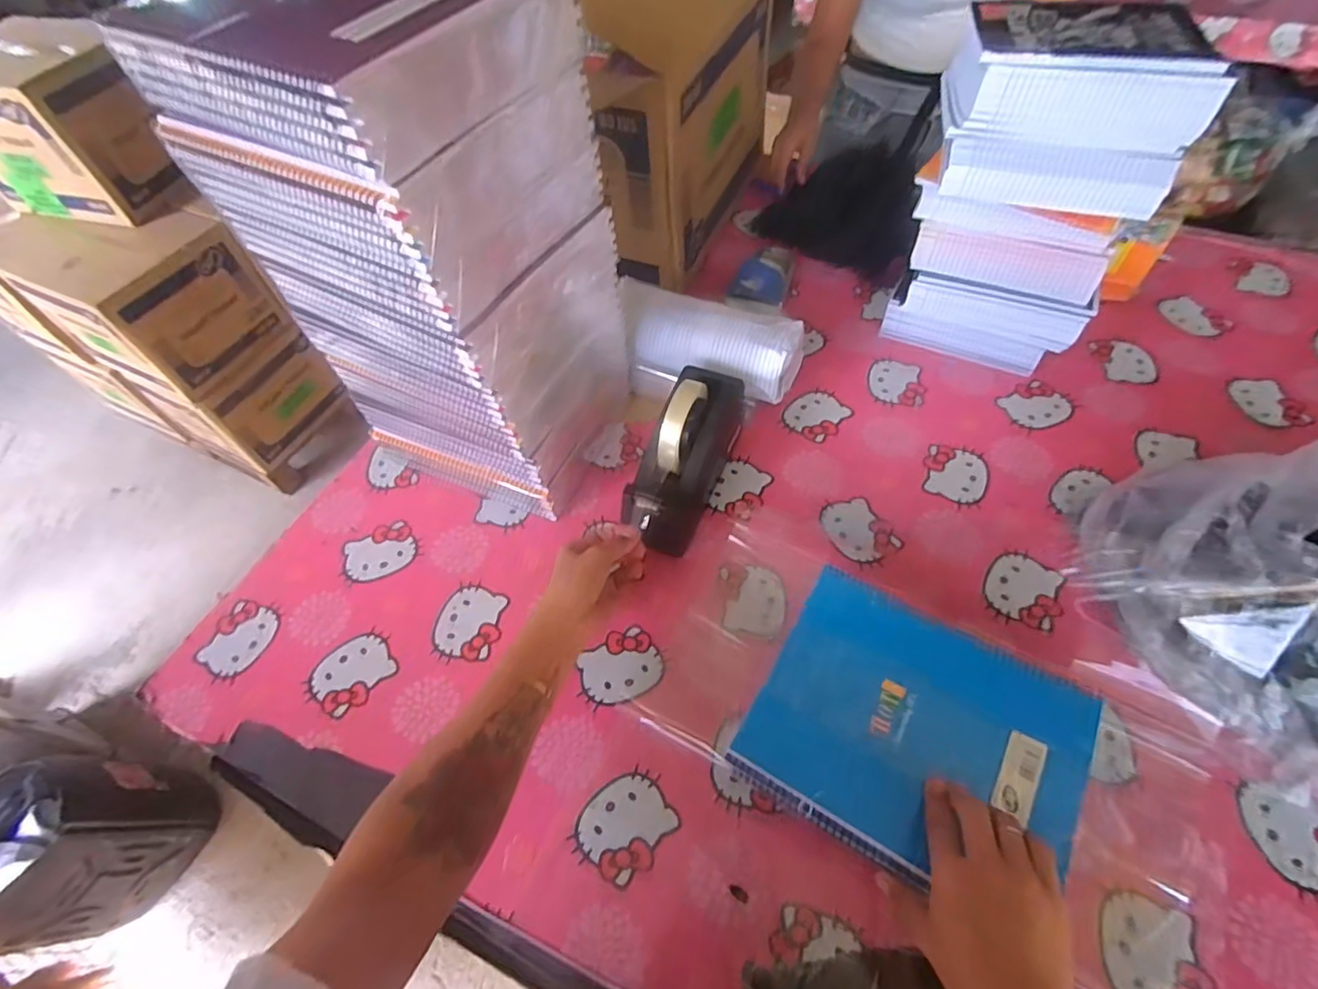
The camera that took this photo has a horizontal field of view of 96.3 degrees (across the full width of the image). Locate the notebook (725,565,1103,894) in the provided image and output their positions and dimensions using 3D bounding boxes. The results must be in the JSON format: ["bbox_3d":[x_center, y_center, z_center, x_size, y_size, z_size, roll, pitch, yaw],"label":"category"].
[{"bbox_3d":[0.216,0.196,0.497,0.245,0.019,0.210,27,62,19],"label":"notebook"}]

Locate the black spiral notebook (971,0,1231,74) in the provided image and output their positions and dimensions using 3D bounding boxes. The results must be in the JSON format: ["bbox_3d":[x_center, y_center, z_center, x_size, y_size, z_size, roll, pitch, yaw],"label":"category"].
[{"bbox_3d":[0.415,-0.442,0.571,0.200,0.016,0.156,8,57,10],"label":"black spiral notebook"}]

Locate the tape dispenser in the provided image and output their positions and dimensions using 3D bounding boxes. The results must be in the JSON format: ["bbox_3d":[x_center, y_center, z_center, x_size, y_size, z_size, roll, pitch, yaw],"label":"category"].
[{"bbox_3d":[0.029,-0.044,0.661,0.075,0.124,0.213,17,59,14],"label":"tape dispenser"}]

